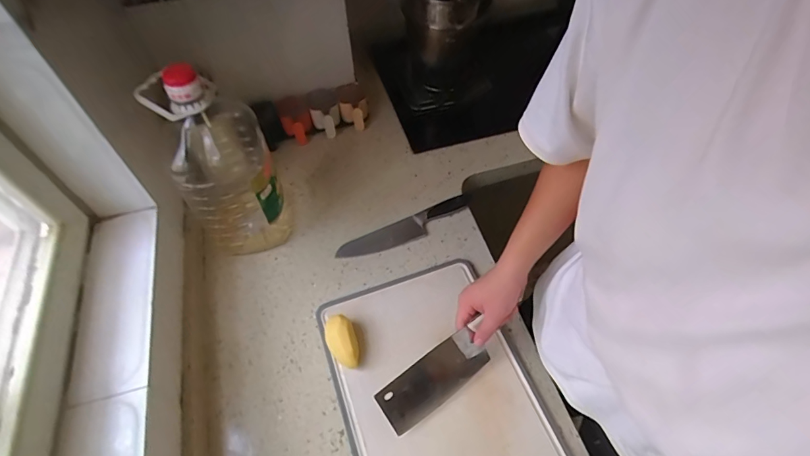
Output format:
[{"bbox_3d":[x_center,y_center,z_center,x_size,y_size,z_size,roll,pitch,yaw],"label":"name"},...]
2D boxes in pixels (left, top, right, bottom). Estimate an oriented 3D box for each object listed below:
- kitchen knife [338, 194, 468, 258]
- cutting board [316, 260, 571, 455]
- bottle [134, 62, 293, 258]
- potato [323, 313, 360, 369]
[{"bbox_3d":[-0.001,-0.001,0.819,0.267,0.020,0.049,-21,57,-12],"label":"kitchen knife"},{"bbox_3d":[0.049,0.255,0.641,0.282,0.020,0.419,-18,57,-10],"label":"cutting board"},{"bbox_3d":[-0.293,-0.104,0.701,0.132,0.345,0.143,-17,57,-10],"label":"bottle"},{"bbox_3d":[-0.098,0.181,0.676,0.046,0.052,0.082,-21,57,-12],"label":"potato"}]

